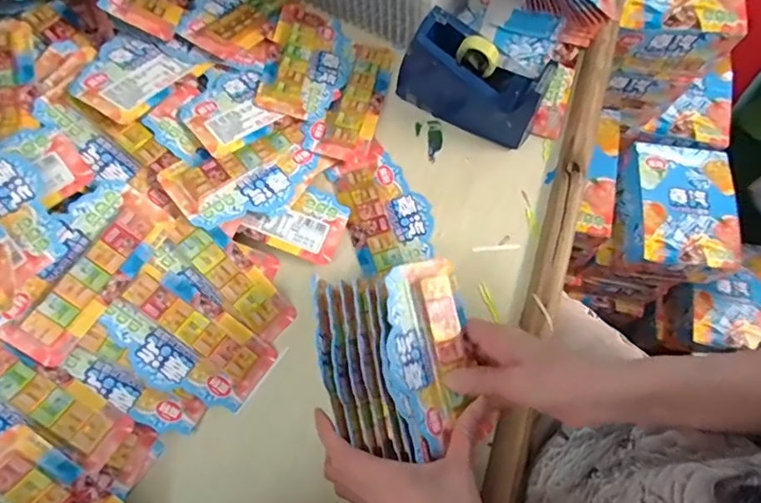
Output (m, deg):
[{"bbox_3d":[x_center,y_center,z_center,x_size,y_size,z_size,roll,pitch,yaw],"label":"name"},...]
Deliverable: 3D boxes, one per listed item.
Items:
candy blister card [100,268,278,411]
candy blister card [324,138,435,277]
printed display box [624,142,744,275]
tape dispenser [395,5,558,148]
[{"bbox_3d":[-0.159,0.077,0.425,0.131,0.012,0.075,38,77,-12],"label":"candy blister card"},{"bbox_3d":[0.003,-0.043,0.489,0.078,0.011,0.123,-20,73,-7],"label":"candy blister card"},{"bbox_3d":[0.478,-0.077,0.815,0.158,0.052,0.216,4,71,1],"label":"printed display box"},{"bbox_3d":[0.084,-0.160,0.477,0.131,0.083,0.044,26,73,8],"label":"tape dispenser"}]

